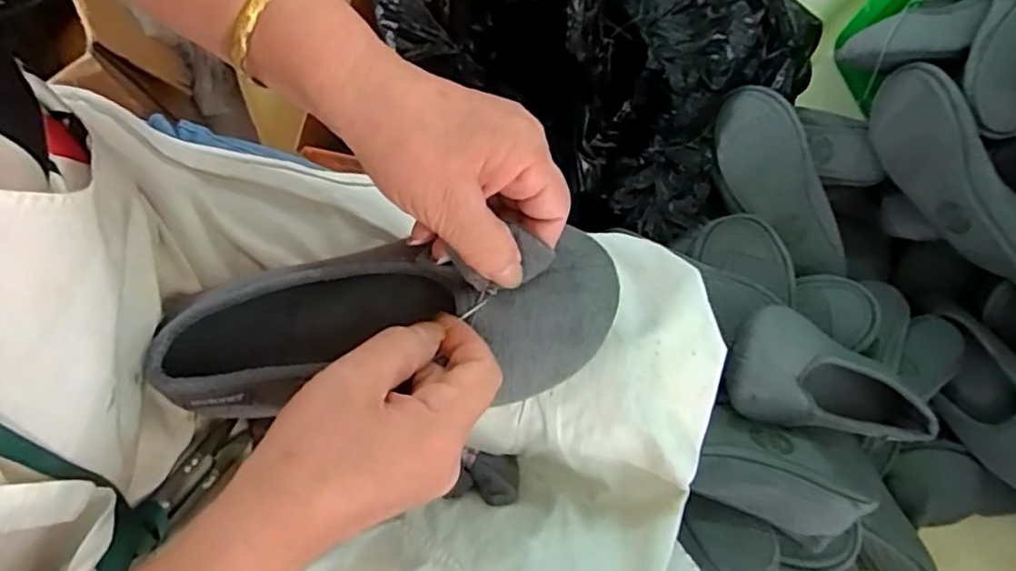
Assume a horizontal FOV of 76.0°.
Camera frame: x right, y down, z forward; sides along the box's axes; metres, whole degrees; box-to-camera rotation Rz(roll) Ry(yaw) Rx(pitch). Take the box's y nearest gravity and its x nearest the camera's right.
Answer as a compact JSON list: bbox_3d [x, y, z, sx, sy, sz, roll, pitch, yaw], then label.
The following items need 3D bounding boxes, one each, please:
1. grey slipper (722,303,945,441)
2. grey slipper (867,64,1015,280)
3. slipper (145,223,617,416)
[{"bbox_3d":[0.279,0.085,0.561,0.227,0.054,0.089,20,78,-26],"label":"grey slipper"},{"bbox_3d":[0.455,-0.114,0.658,0.061,0.080,0.233,-33,81,-6],"label":"grey slipper"},{"bbox_3d":[-0.054,0.020,0.325,0.215,0.054,0.077,-6,79,-2],"label":"slipper"}]

